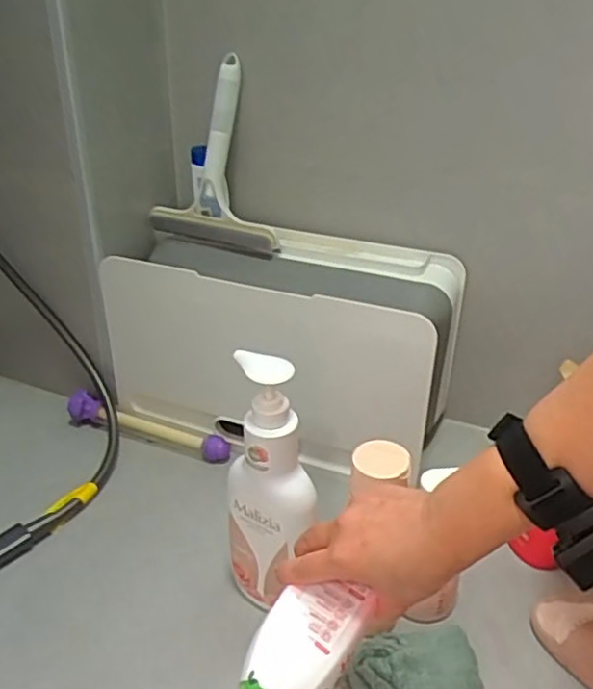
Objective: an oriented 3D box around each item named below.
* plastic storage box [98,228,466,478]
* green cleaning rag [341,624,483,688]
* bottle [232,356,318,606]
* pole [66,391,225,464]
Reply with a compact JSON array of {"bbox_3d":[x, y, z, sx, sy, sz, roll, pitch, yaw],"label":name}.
[{"bbox_3d":[-0.020,-0.015,0.967,0.484,0.239,0.208,14,33,20],"label":"plastic storage box"},{"bbox_3d":[0.113,0.335,0.634,0.127,0.053,0.105,2,30,3],"label":"green cleaning rag"},{"bbox_3d":[-0.024,0.162,0.668,0.061,0.312,0.091,-18,34,-29],"label":"bottle"},{"bbox_3d":[-0.229,0.123,0.998,0.281,0.039,0.034,13,32,21],"label":"pole"}]

